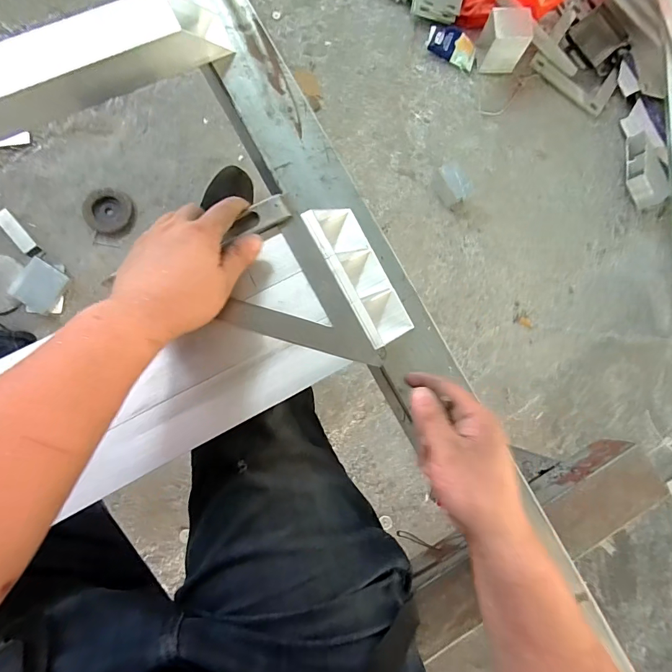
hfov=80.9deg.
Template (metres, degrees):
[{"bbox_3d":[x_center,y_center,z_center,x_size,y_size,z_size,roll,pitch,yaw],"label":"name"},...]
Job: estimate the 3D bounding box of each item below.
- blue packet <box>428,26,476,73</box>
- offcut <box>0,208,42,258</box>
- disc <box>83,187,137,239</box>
[{"bbox_3d":[0.274,-0.681,0.924,0.123,0.028,0.070,31,83,-1],"label":"blue packet"},{"bbox_3d":[-0.649,-0.208,0.804,0.033,0.012,0.117,-41,89,-7],"label":"offcut"},{"bbox_3d":[-0.471,-0.259,0.822,0.099,0.020,0.091,0,85,-5],"label":"disc"}]

